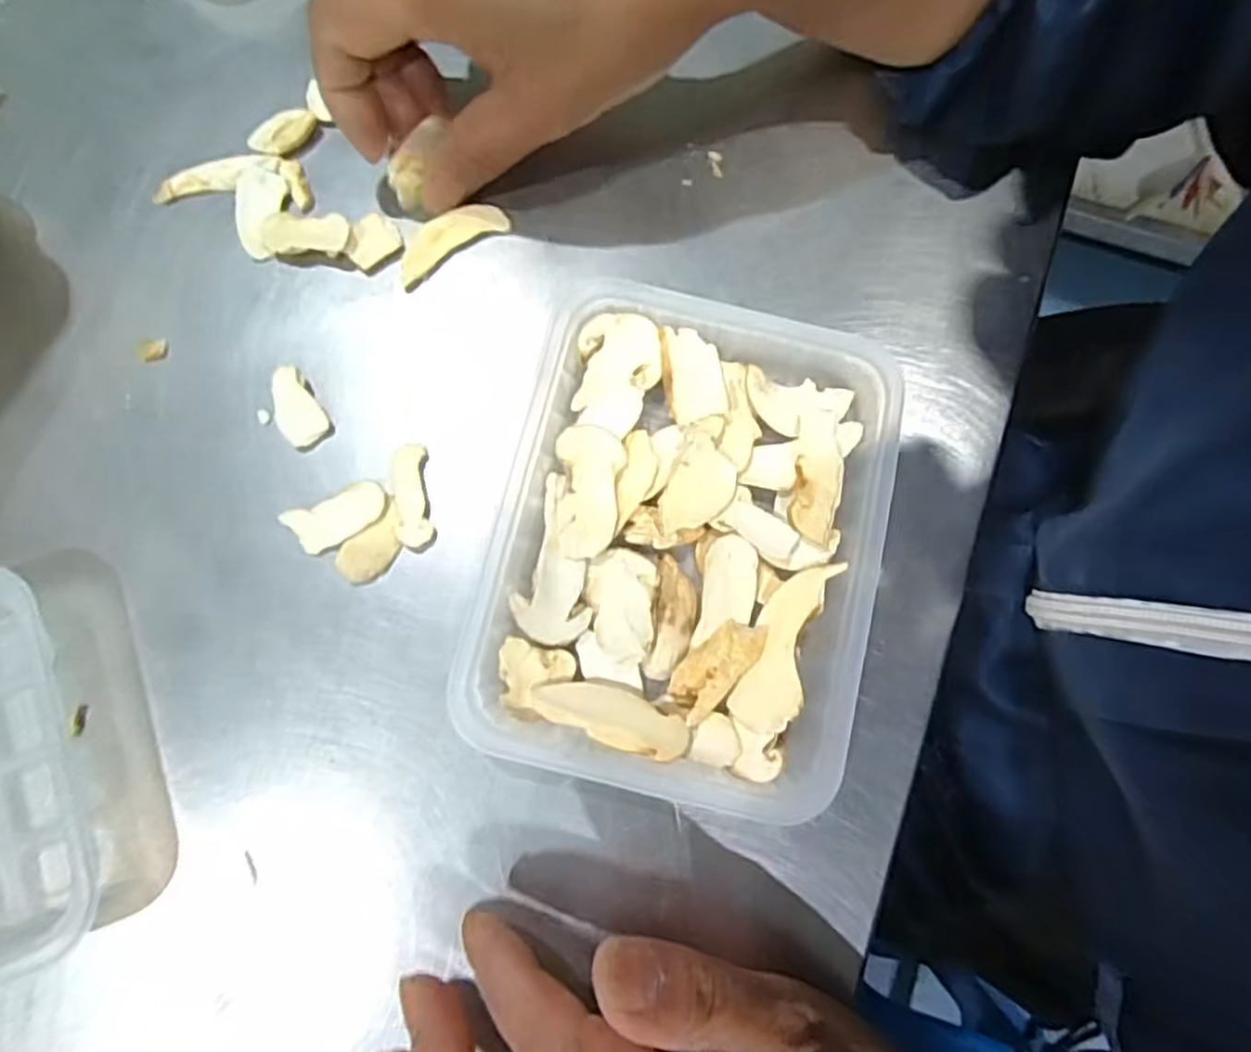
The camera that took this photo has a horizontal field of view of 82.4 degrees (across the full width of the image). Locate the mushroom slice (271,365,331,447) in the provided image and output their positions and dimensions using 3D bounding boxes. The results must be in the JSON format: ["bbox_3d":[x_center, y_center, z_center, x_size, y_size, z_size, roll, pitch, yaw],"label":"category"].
[{"bbox_3d":[-0.122,-0.044,0.264,0.016,0.005,0.030,-35,82,-7],"label":"mushroom slice"}]

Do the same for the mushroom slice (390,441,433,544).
[{"bbox_3d":[-0.078,-0.012,0.257,0.013,0.006,0.039,-9,79,-3],"label":"mushroom slice"}]

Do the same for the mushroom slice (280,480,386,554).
[{"bbox_3d":[-0.102,-0.003,0.255,0.035,0.005,0.018,-21,80,-5],"label":"mushroom slice"}]

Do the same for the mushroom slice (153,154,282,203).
[{"bbox_3d":[-0.160,-0.137,0.281,0.049,0.008,0.013,-9,79,-3],"label":"mushroom slice"}]

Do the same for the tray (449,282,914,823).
[{"bbox_3d":[0.020,0.004,0.247,0.130,0.024,0.164,13,79,1],"label":"tray"}]

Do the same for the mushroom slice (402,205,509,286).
[{"bbox_3d":[-0.068,-0.112,0.277,0.046,0.005,0.017,-33,81,-7],"label":"mushroom slice"}]

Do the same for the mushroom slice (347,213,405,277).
[{"bbox_3d":[-0.098,-0.110,0.276,0.021,0.004,0.019,-44,83,-8],"label":"mushroom slice"}]

